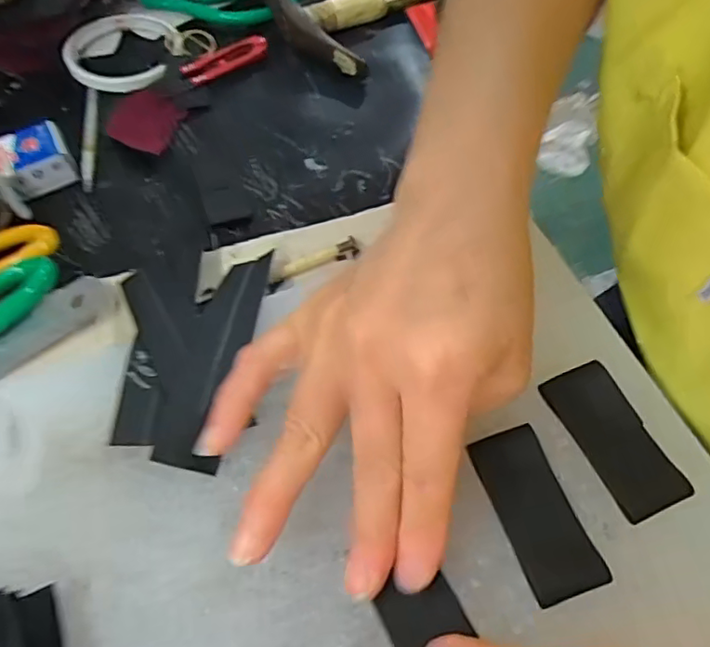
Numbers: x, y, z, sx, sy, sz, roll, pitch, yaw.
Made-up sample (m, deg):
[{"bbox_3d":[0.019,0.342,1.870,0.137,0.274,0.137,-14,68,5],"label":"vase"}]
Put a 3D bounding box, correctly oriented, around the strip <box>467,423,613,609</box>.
[{"bbox_3d":[0.065,0.067,0.215,0.026,0.004,0.060,-17,57,-9],"label":"strip"}]

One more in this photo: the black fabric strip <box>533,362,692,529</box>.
[{"bbox_3d":[0.099,0.043,0.227,0.027,0.005,0.060,-22,58,-12],"label":"black fabric strip"}]

